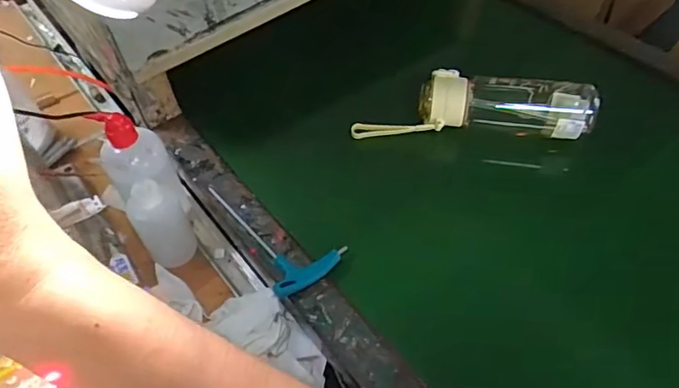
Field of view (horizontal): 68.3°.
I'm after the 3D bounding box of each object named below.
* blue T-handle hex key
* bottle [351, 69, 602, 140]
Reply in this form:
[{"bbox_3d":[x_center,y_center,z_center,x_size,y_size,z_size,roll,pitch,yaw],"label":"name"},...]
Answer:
[{"bbox_3d":[-0.076,0.034,0.607,0.091,0.018,0.192,-28,55,-19],"label":"blue T-handle hex key"},{"bbox_3d":[0.179,-0.120,0.688,0.313,0.067,0.088,5,51,6],"label":"bottle"}]

